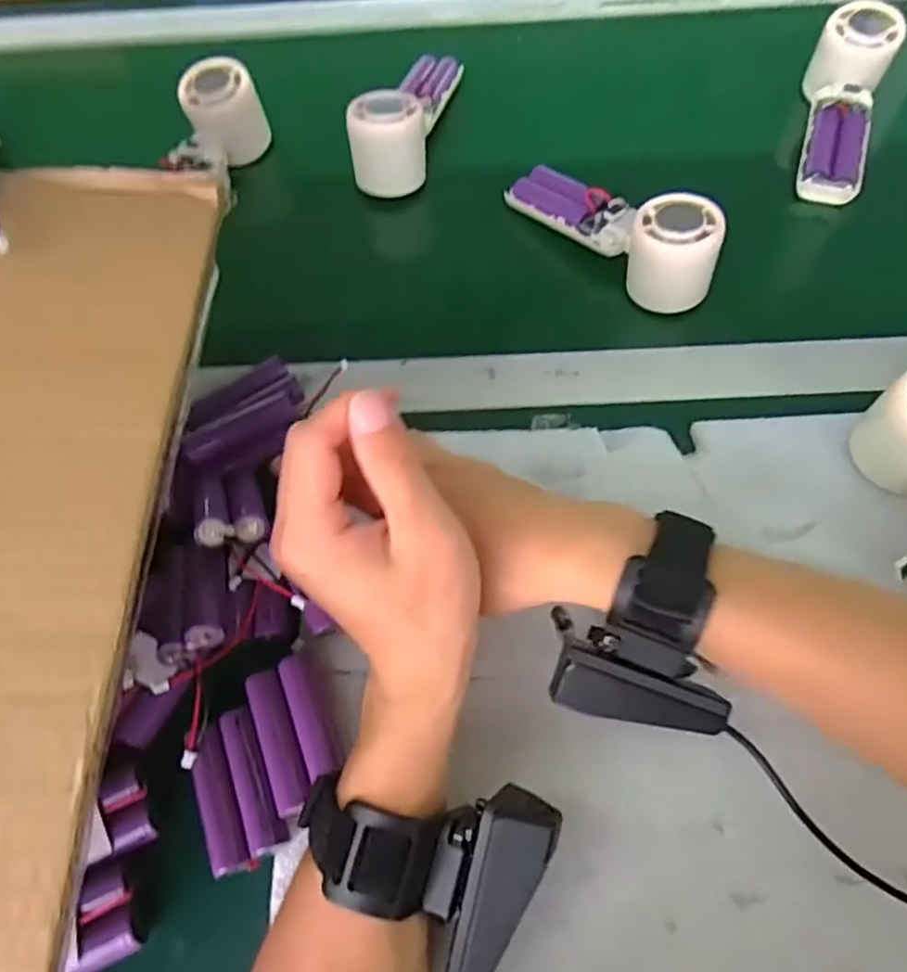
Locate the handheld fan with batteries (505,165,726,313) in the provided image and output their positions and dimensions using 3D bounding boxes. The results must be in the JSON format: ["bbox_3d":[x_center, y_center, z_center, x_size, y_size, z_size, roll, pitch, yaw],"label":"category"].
[{"bbox_3d":[0.111,-0.186,0.462,0.050,0.057,0.163,-37,67,-15],"label":"handheld fan with batteries"}]

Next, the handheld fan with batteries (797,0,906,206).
[{"bbox_3d":[0.299,-0.287,0.515,0.054,0.046,0.170,14,79,10],"label":"handheld fan with batteries"}]

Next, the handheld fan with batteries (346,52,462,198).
[{"bbox_3d":[-0.036,-0.303,0.526,0.052,0.052,0.153,12,64,9],"label":"handheld fan with batteries"}]

